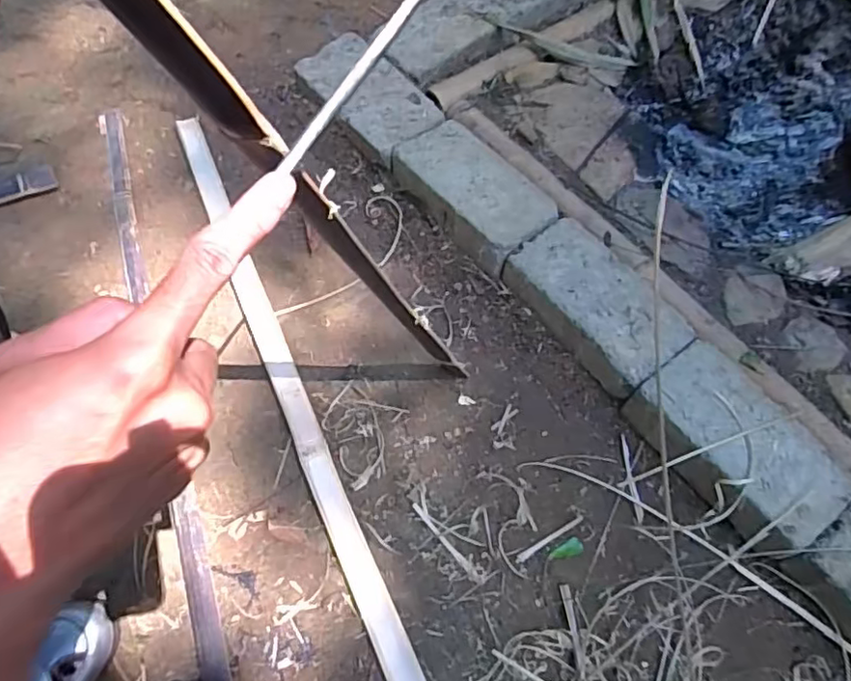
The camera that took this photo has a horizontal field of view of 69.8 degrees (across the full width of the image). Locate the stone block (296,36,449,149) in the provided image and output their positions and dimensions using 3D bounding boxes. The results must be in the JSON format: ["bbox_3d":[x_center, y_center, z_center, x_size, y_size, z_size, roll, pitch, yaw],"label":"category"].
[{"bbox_3d":[-0.079,-0.335,0.840,0.108,0.050,0.208,-36,68,-19],"label":"stone block"}]

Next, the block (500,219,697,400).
[{"bbox_3d":[0.199,-0.042,0.717,0.115,0.057,0.206,-37,68,-19],"label":"block"}]

